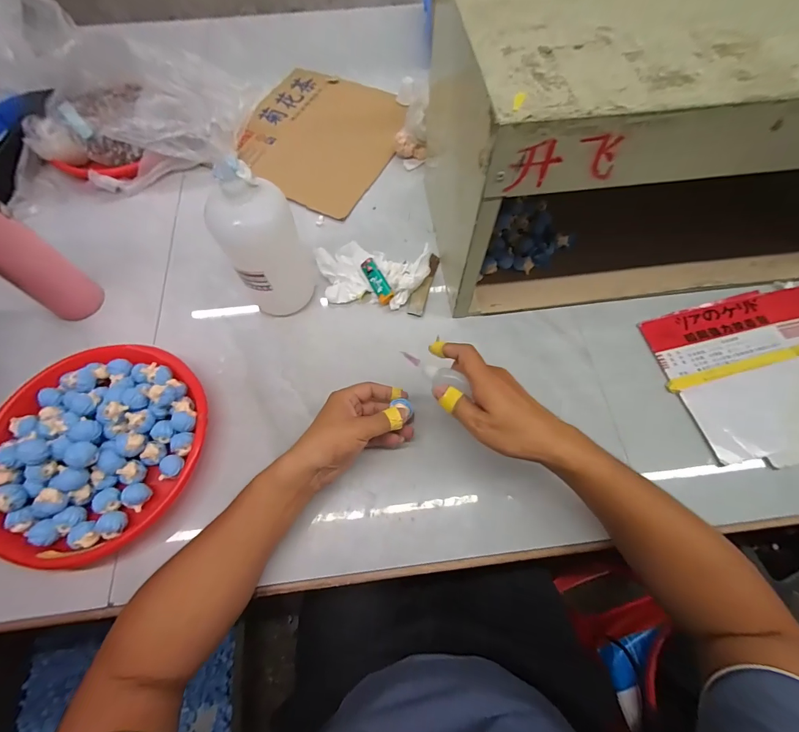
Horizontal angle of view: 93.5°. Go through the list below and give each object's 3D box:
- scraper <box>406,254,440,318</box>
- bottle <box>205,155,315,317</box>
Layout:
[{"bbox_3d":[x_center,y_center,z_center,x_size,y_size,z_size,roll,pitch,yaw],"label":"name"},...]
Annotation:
[{"bbox_3d":[0.038,-0.126,0.568,0.023,0.006,0.115,16,67,7],"label":"scraper"},{"bbox_3d":[-0.165,-0.142,0.465,0.089,0.199,0.072,-21,67,-9],"label":"bottle"}]

